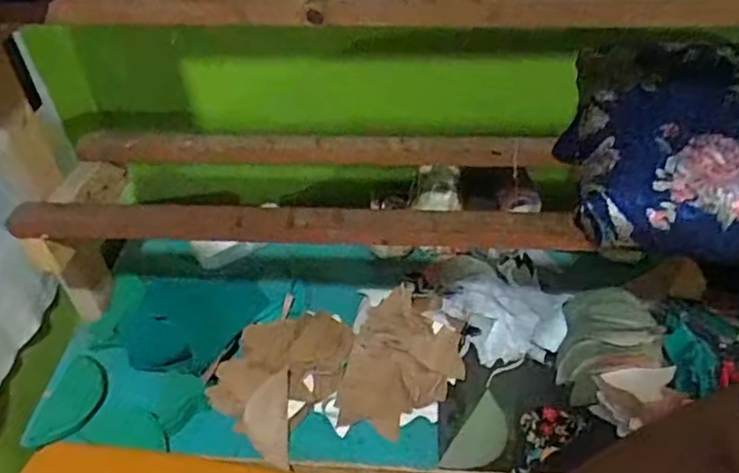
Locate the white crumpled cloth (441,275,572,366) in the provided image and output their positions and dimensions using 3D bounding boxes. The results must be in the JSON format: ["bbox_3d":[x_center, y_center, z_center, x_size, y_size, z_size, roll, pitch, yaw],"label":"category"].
[{"bbox_3d":[0.175,0.103,0.845,0.154,0.038,0.125,6,42,12],"label":"white crumpled cloth"}]

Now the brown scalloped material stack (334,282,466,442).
[{"bbox_3d":[0.047,0.145,0.819,0.147,0.040,0.204,10,43,16],"label":"brown scalloped material stack"}]

